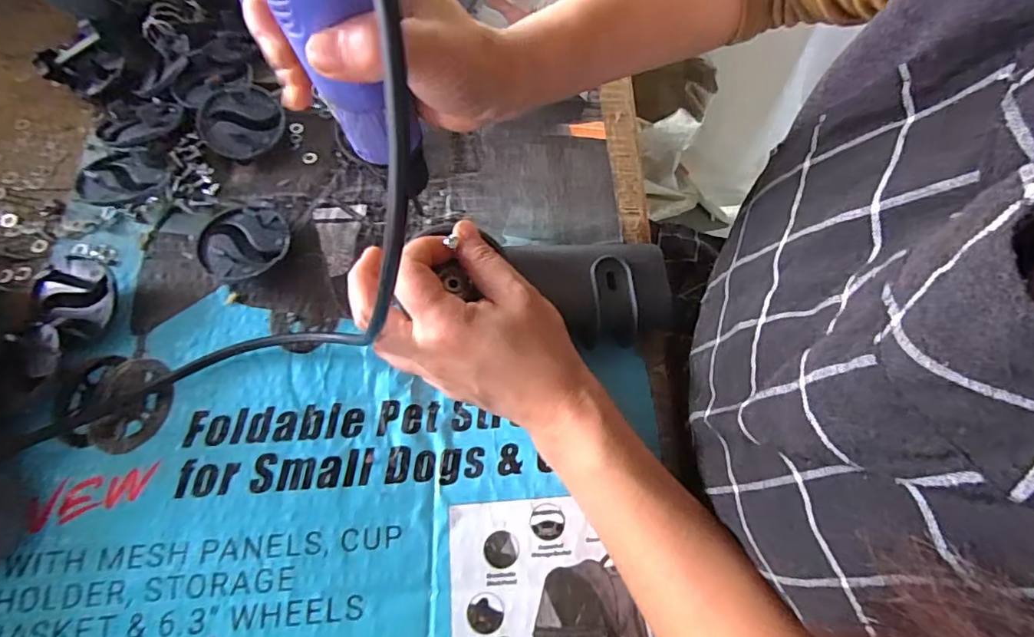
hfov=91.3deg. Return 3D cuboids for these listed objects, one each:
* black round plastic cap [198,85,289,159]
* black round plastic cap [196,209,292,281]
[{"bbox_3d":[-0.198,-0.142,0.366,0.056,0.021,0.052,1,69,-1],"label":"black round plastic cap"},{"bbox_3d":[-0.178,-0.048,0.332,0.054,0.018,0.053,1,69,-1],"label":"black round plastic cap"}]

